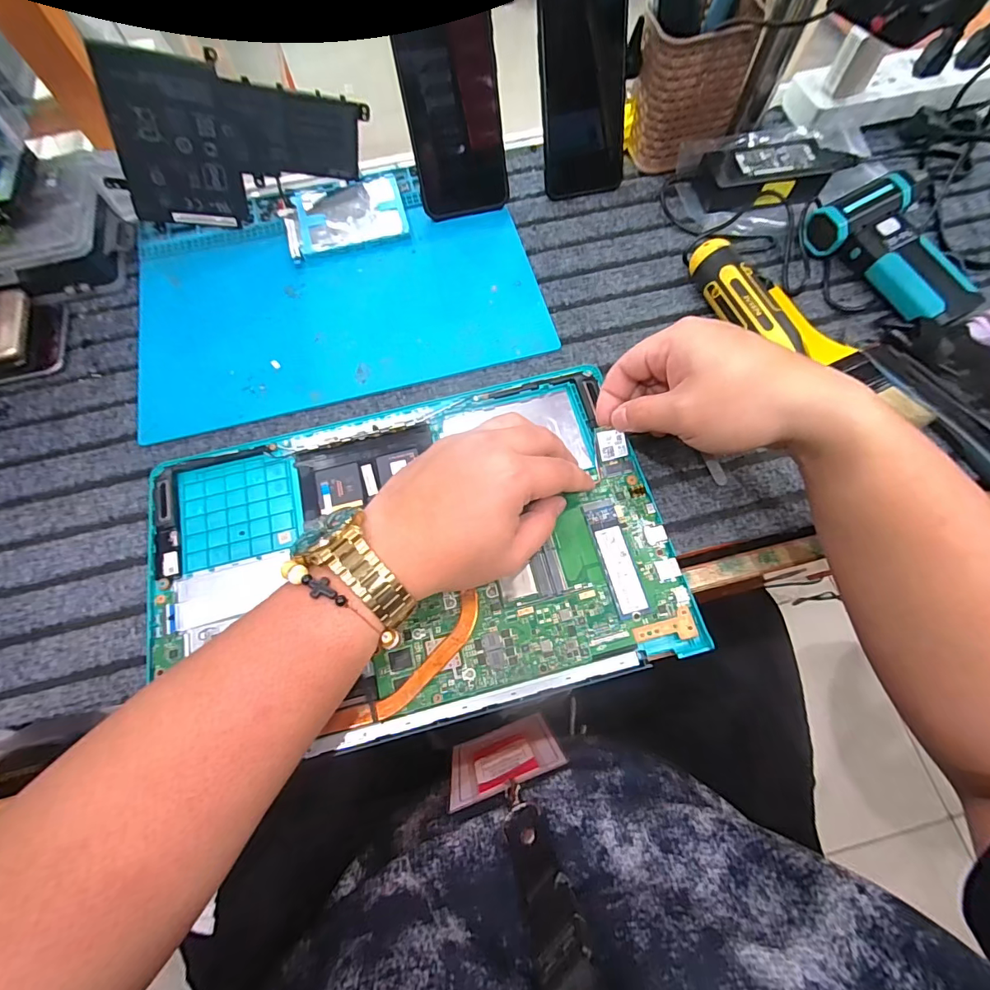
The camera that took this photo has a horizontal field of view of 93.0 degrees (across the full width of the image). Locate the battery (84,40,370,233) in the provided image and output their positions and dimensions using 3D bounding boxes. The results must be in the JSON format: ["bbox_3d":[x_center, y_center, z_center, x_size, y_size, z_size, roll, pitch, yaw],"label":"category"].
[{"bbox_3d":[-0.218,-0.301,0.409,0.196,0.116,0.008,-10,48,-16],"label":"battery"}]

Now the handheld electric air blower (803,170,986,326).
[{"bbox_3d":[0.341,-0.202,0.394,0.090,0.042,0.140,-29,71,-9],"label":"handheld electric air blower"}]

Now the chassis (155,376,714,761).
[{"bbox_3d":[-0.059,0.038,0.334,0.358,0.011,0.227,-13,69,-4],"label":"chassis"}]

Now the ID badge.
[{"bbox_3d":[0.007,0.223,0.405,0.092,0.126,0.004,-19,83,-6],"label":"ID badge"}]

